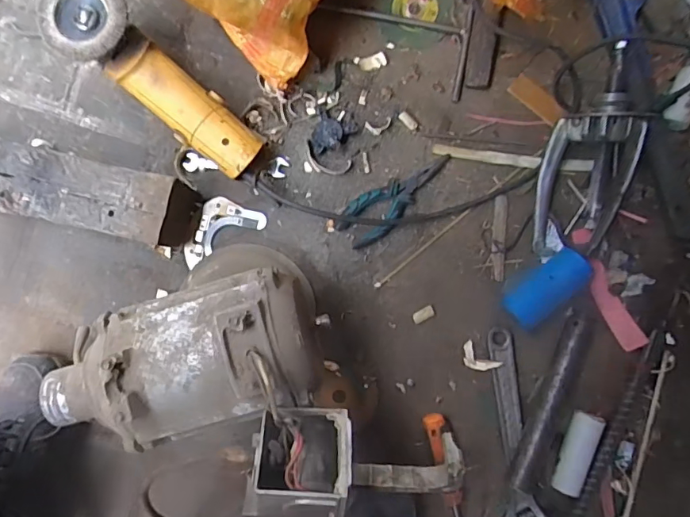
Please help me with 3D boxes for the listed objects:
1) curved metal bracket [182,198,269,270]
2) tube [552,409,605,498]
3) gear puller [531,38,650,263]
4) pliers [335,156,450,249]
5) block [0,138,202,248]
[{"bbox_3d":[-0.160,-0.041,0.617,0.110,0.008,0.059,-29,87,1],"label":"curved metal bracket"},{"bbox_3d":[0.275,0.231,0.578,0.033,0.027,0.096,18,89,3],"label":"tube"},{"bbox_3d":[0.283,-0.122,0.562,0.088,0.087,0.237,9,88,2],"label":"gear puller"},{"bbox_3d":[0.066,-0.072,0.601,0.159,0.017,0.057,-31,87,1],"label":"pliers"},{"bbox_3d":[-0.335,-0.084,0.591,0.297,0.074,0.097,13,89,2],"label":"block"}]

